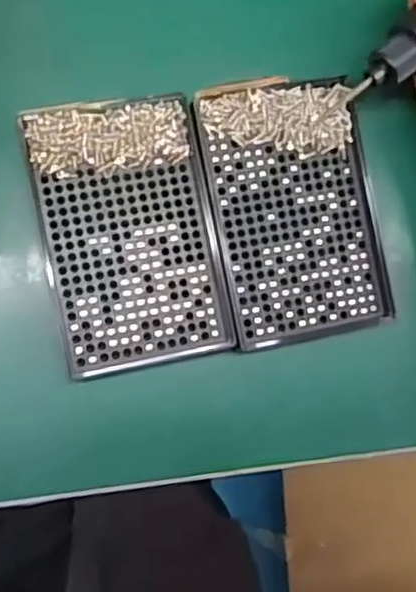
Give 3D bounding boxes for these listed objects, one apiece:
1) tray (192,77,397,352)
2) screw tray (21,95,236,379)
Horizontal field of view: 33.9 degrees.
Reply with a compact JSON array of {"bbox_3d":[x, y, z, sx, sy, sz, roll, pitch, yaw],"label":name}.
[{"bbox_3d":[0.047,-0.046,0.366,0.087,0.013,0.135,-11,89,-9],"label":"tray"},{"bbox_3d":[-0.041,-0.032,0.353,0.086,0.011,0.135,-11,90,-9],"label":"screw tray"}]

